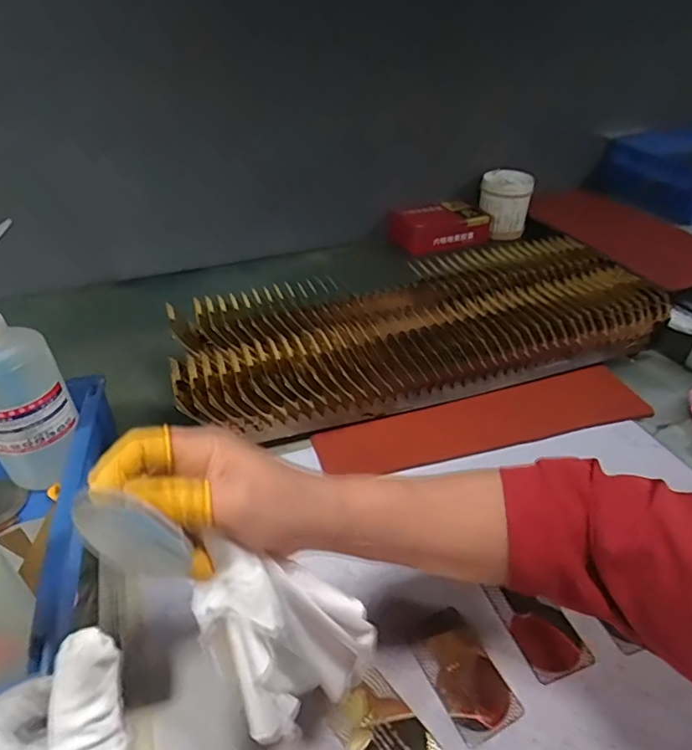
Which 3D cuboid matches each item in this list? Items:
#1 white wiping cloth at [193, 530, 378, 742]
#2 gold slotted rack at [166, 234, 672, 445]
[{"bbox_3d":[-0.033,0.140,0.287,0.082,0.116,0.061,-26,45,-28],"label":"white wiping cloth"},{"bbox_3d":[0.089,-0.049,0.627,0.546,0.105,0.190,-12,40,-13],"label":"gold slotted rack"}]

